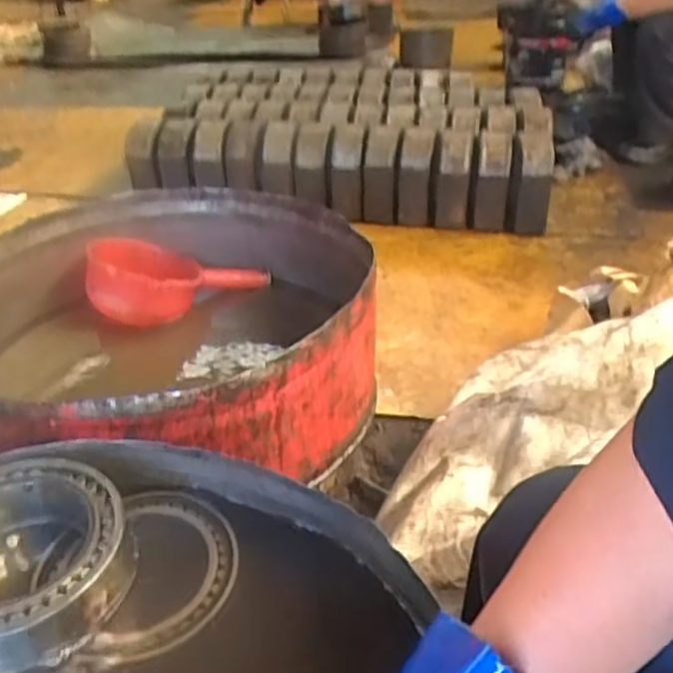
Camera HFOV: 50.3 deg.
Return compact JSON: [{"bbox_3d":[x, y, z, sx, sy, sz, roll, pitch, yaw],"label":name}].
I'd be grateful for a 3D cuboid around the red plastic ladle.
[{"bbox_3d":[-0.258,-0.106,1.176,0.281,0.103,0.129,-10,33,-13],"label":"red plastic ladle"}]

